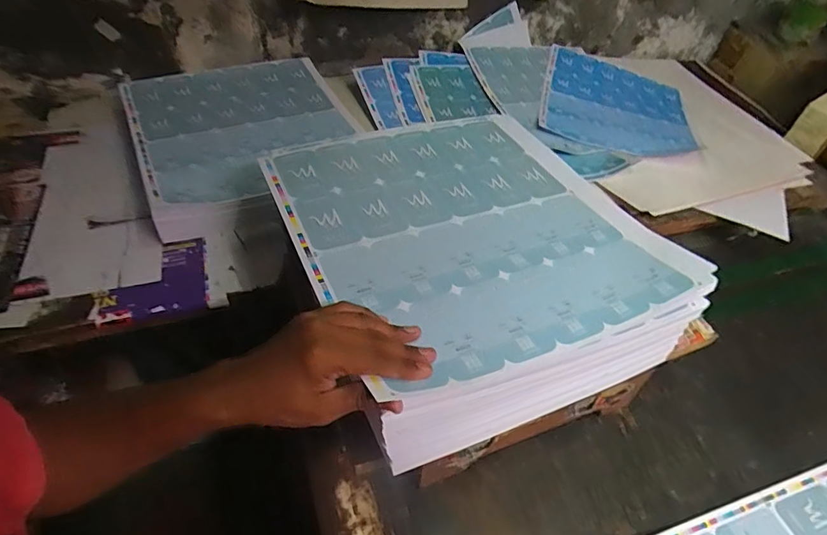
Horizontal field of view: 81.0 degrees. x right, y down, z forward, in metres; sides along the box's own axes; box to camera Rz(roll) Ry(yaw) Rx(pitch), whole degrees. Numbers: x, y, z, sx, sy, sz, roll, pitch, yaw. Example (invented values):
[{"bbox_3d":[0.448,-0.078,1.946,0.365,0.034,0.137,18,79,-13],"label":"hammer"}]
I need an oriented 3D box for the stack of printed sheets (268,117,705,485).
[{"bbox_3d":[0.051,-0.023,0.584,0.363,0.138,0.394,-16,50,-20],"label":"stack of printed sheets"}]

